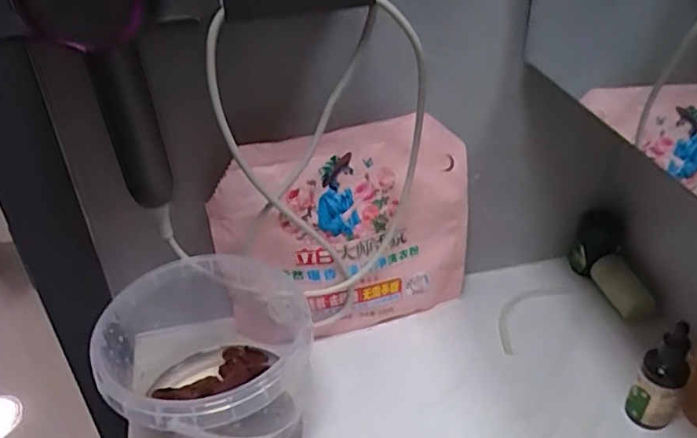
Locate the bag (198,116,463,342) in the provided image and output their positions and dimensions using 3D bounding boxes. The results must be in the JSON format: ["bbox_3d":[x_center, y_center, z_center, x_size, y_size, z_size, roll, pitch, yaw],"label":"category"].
[{"bbox_3d":[0.002,0.018,0.601,0.241,0.222,0.042,-13,37,-11],"label":"bag"}]

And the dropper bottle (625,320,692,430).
[{"bbox_3d":[0.263,0.132,0.522,0.035,0.104,0.028,25,45,33],"label":"dropper bottle"}]

